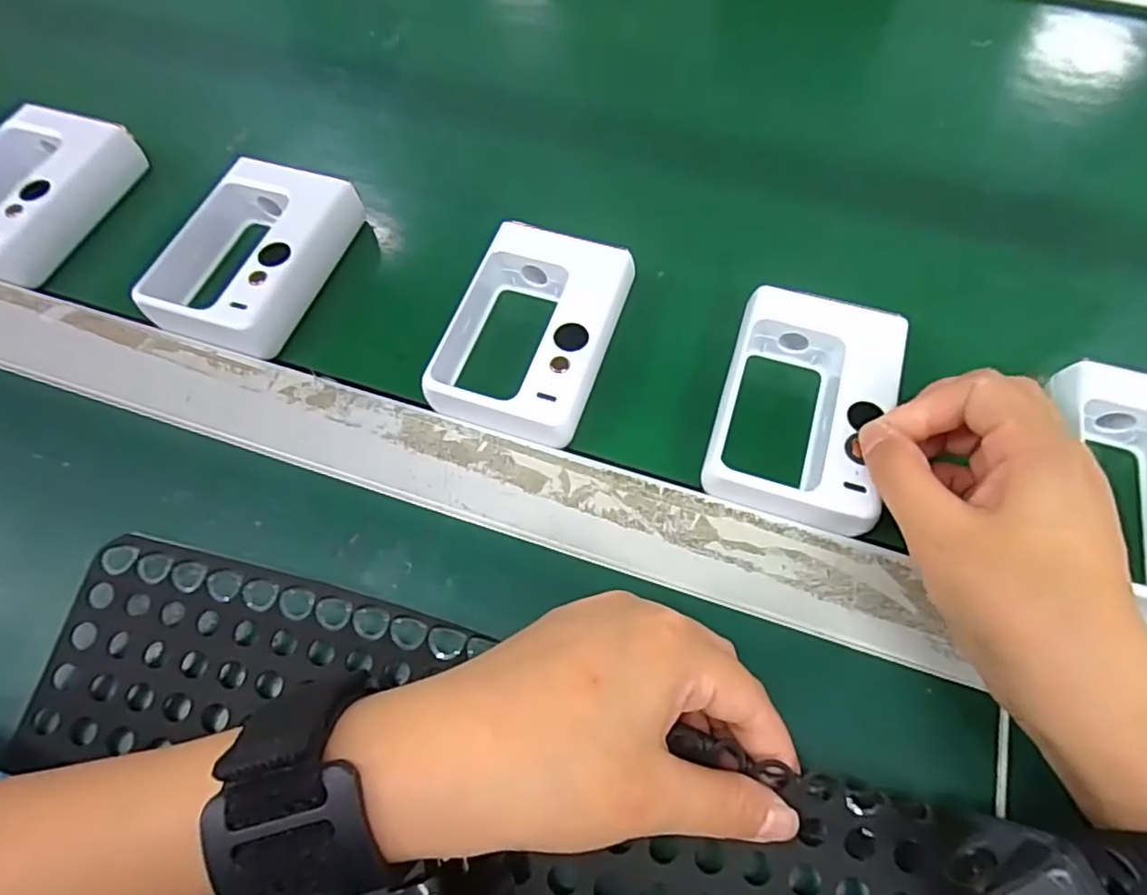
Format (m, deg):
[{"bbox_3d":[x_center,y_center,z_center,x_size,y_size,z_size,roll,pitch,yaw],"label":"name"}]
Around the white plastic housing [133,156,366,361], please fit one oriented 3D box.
[{"bbox_3d":[-0.152,-0.091,0.291,0.064,0.022,0.093,17,64,10],"label":"white plastic housing"}]

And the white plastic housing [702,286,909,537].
[{"bbox_3d":[0.094,-0.016,0.255,0.065,0.024,0.098,16,67,9],"label":"white plastic housing"}]

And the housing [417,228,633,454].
[{"bbox_3d":[-0.018,-0.049,0.271,0.066,0.019,0.101,16,67,9],"label":"housing"}]

